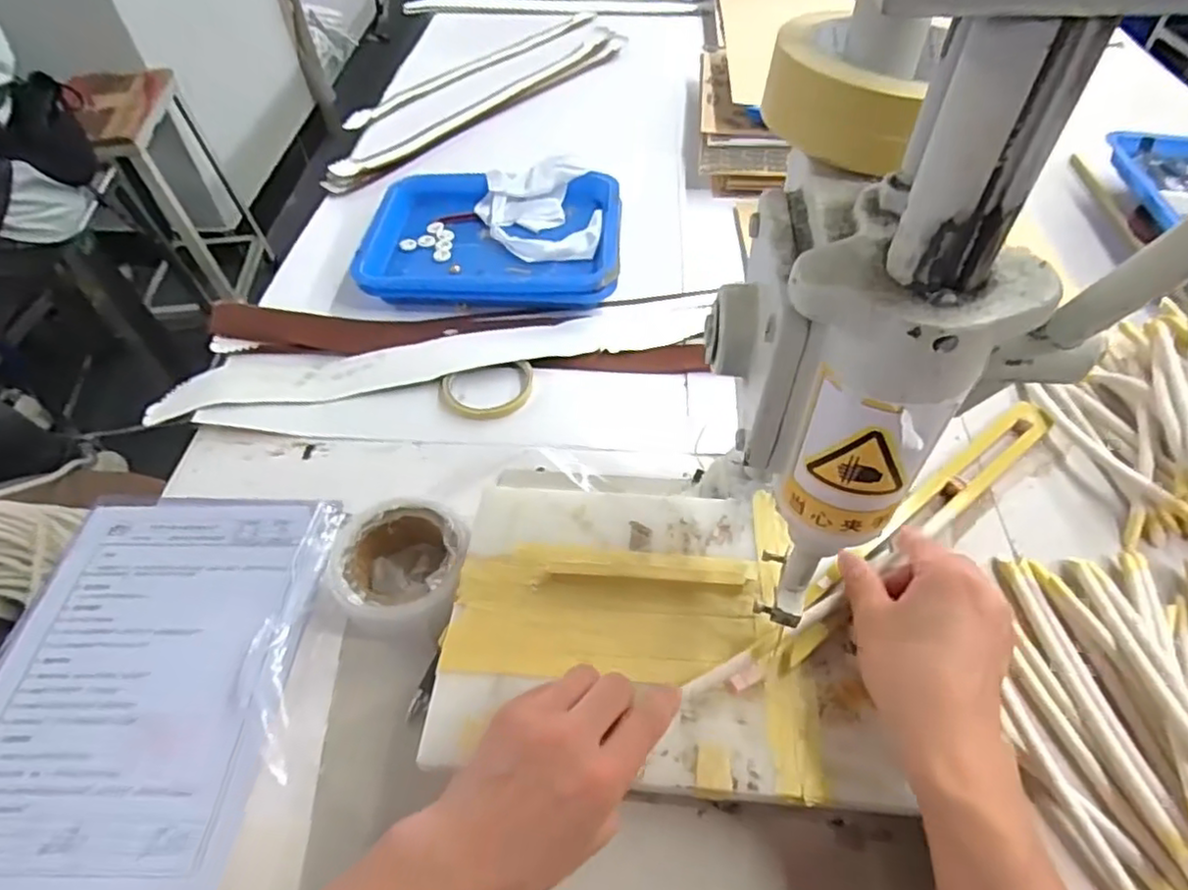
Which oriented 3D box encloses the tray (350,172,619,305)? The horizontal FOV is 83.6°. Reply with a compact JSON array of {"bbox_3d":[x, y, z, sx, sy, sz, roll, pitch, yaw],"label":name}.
[{"bbox_3d":[-0.112,-0.243,0.774,0.287,0.041,0.222,3,52,5],"label":"tray"}]

